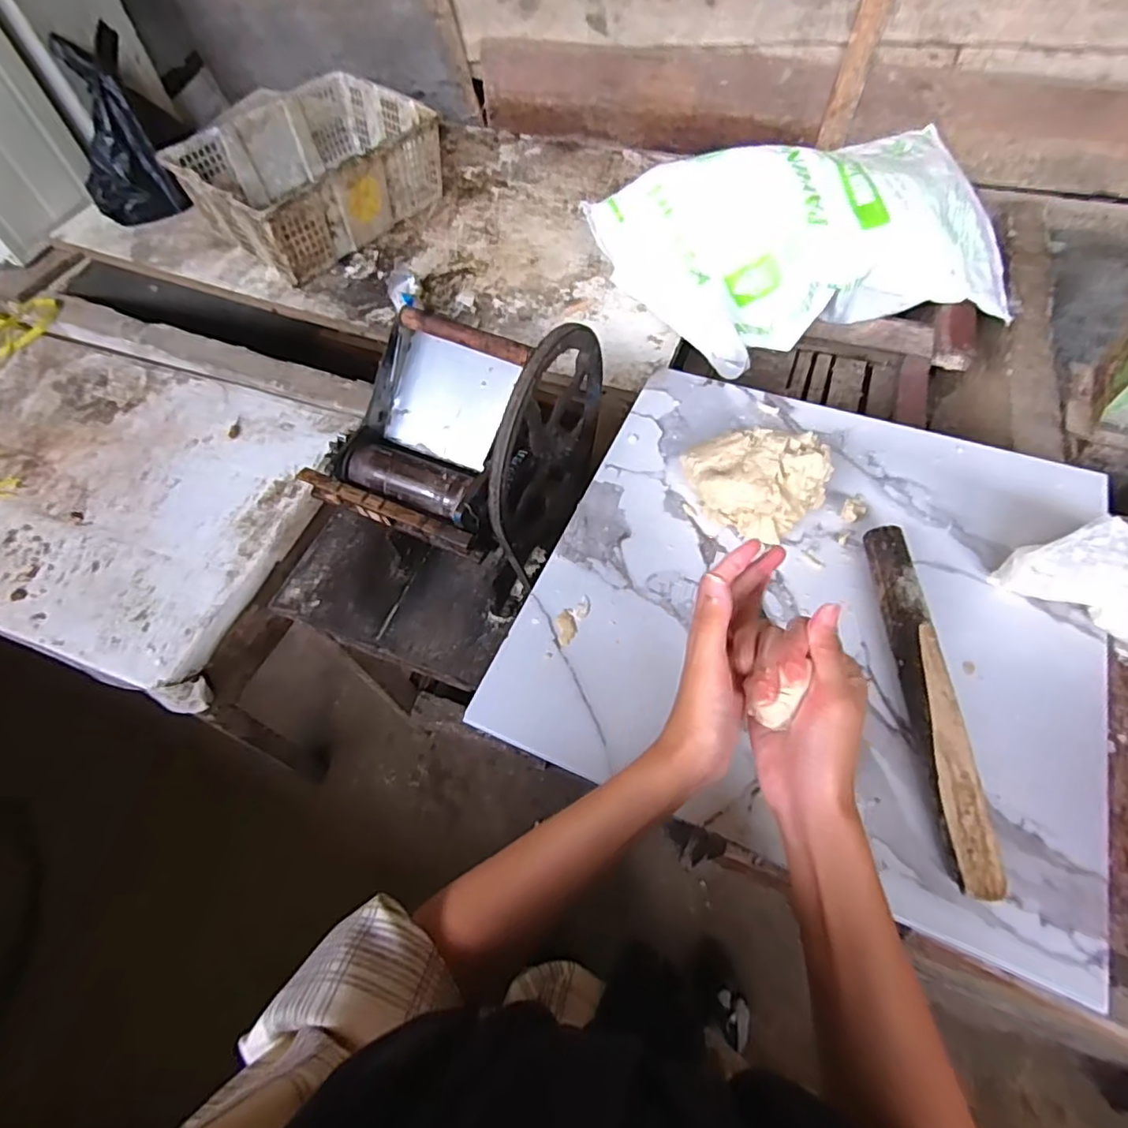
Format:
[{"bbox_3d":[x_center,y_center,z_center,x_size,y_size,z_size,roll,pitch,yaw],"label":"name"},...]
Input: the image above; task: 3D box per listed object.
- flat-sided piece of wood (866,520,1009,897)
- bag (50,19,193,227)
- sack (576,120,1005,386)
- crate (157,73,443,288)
[{"bbox_3d":[0.300,0.102,0.492,0.033,0.031,0.302,1,60,3],"label":"flat-sided piece of wood"},{"bbox_3d":[-0.957,-0.922,1.256,0.166,0.344,0.114,-9,20,-3],"label":"bag"},{"bbox_3d":[0.429,-0.567,1.054,0.677,0.209,0.398,-13,60,-5],"label":"sack"},{"bbox_3d":[-0.531,-0.834,1.270,0.338,0.169,0.458,34,66,20],"label":"crate"}]

